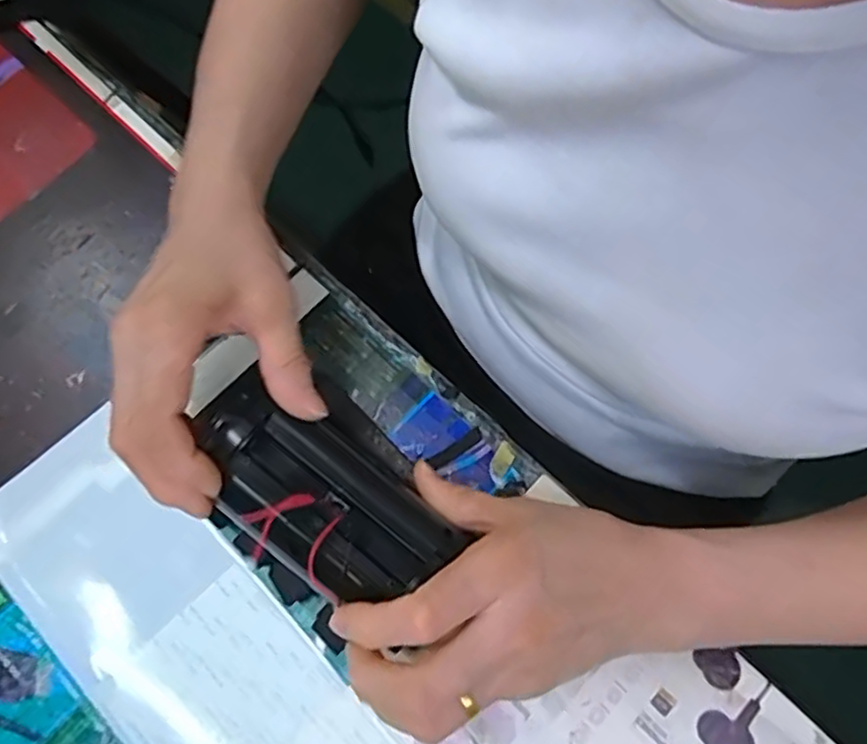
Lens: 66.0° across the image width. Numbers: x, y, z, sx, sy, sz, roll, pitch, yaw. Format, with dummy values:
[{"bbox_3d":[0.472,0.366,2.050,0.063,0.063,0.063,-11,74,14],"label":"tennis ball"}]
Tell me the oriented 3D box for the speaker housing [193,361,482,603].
[{"bbox_3d":[-0.055,0.058,0.312,0.129,0.028,0.059,38,78,2],"label":"speaker housing"}]

